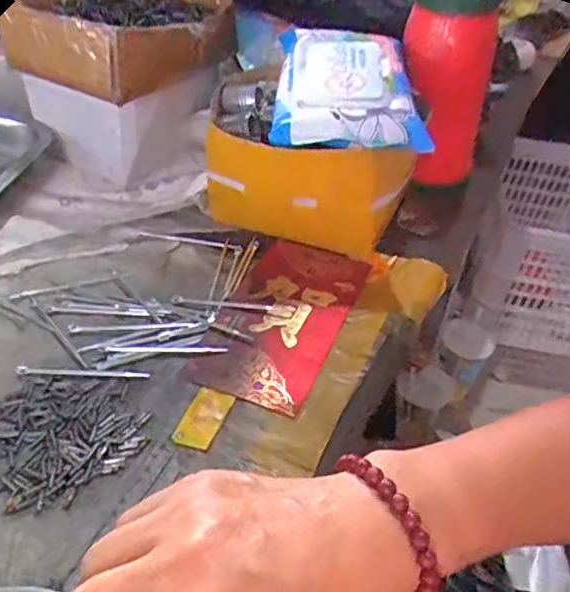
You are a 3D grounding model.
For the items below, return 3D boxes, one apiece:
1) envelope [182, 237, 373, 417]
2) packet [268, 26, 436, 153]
[{"bbox_3d":[0.001,0.013,0.440,0.085,0.007,0.162,18,45,17],"label":"envelope"},{"bbox_3d":[0.049,-0.168,0.460,0.107,0.031,0.159,3,43,2],"label":"packet"}]

